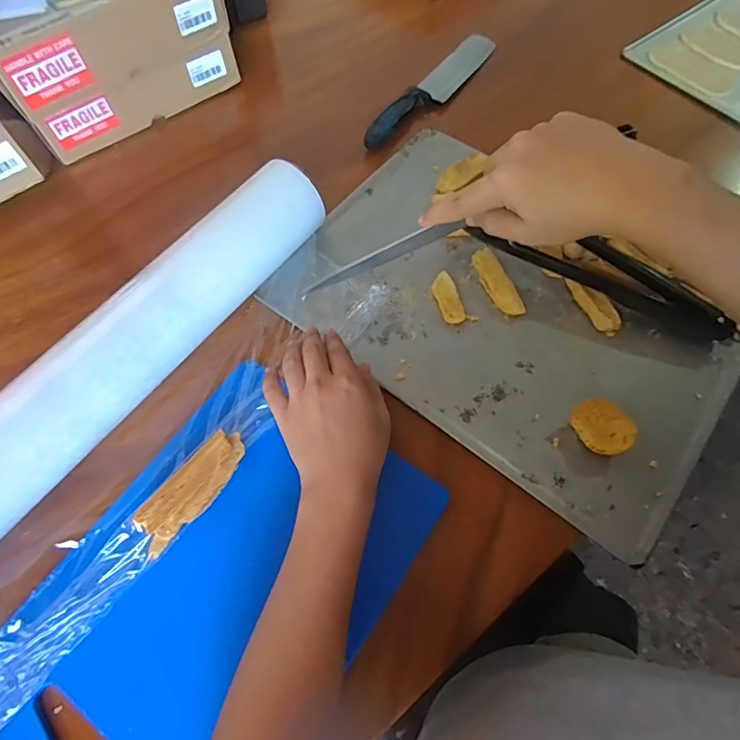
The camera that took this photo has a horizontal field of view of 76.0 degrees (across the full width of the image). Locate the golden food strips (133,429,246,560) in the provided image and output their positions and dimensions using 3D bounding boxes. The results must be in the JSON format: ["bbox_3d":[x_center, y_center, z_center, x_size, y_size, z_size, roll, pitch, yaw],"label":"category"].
[{"bbox_3d":[-0.149,0.100,0.398,0.038,0.009,0.109,43,70,-5],"label":"golden food strips"}]

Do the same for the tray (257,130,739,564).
[{"bbox_3d":[0.138,-0.067,0.492,0.440,0.014,0.299,38,69,17],"label":"tray"}]

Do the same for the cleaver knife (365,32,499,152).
[{"bbox_3d":[0.083,-0.383,0.644,0.047,0.023,0.281,35,69,16],"label":"cleaver knife"}]

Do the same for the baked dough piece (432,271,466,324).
[{"bbox_3d":[0.082,-0.076,0.502,0.024,0.008,0.061,-13,64,-6],"label":"baked dough piece"}]

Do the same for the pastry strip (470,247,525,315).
[{"bbox_3d":[0.136,-0.095,0.509,0.028,0.010,0.089,-17,65,-8],"label":"pastry strip"}]

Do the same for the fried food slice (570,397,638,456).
[{"bbox_3d":[0.212,0.052,0.432,0.046,0.019,0.051,-22,66,-10],"label":"fried food slice"}]

